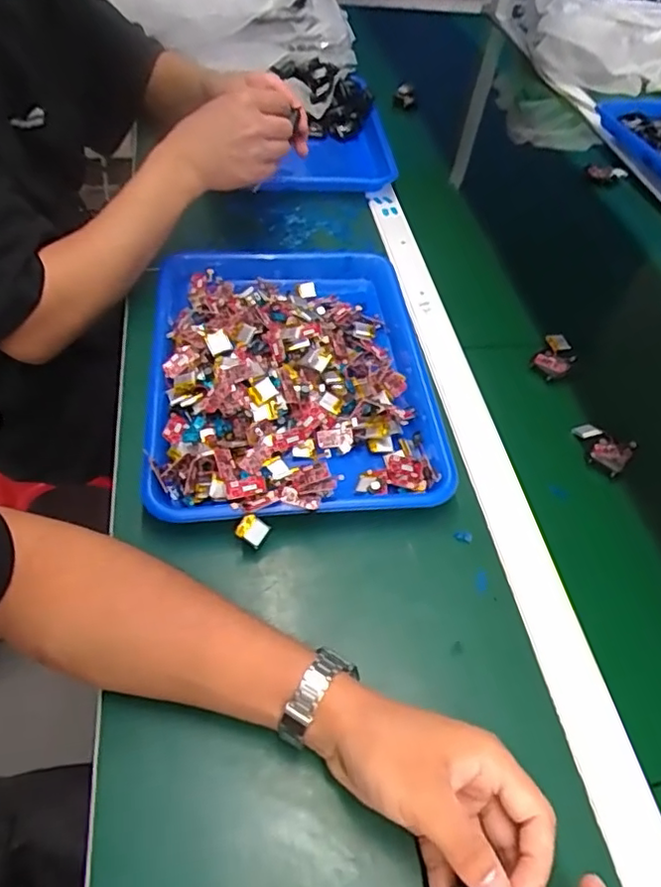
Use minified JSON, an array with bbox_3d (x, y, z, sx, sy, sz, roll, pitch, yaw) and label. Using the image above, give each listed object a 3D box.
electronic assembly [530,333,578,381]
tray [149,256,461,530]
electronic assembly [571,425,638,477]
[{"bbox_3d":[0.230,-0.089,0.615,0.035,0.022,0.050,30,54,17],"label":"electronic assembly"},{"bbox_3d":[-0.034,-0.075,0.569,0.263,0.043,0.338,-3,52,-9],"label":"tray"},{"bbox_3d":[0.245,0.003,0.552,0.052,0.013,0.036,34,56,20],"label":"electronic assembly"}]

